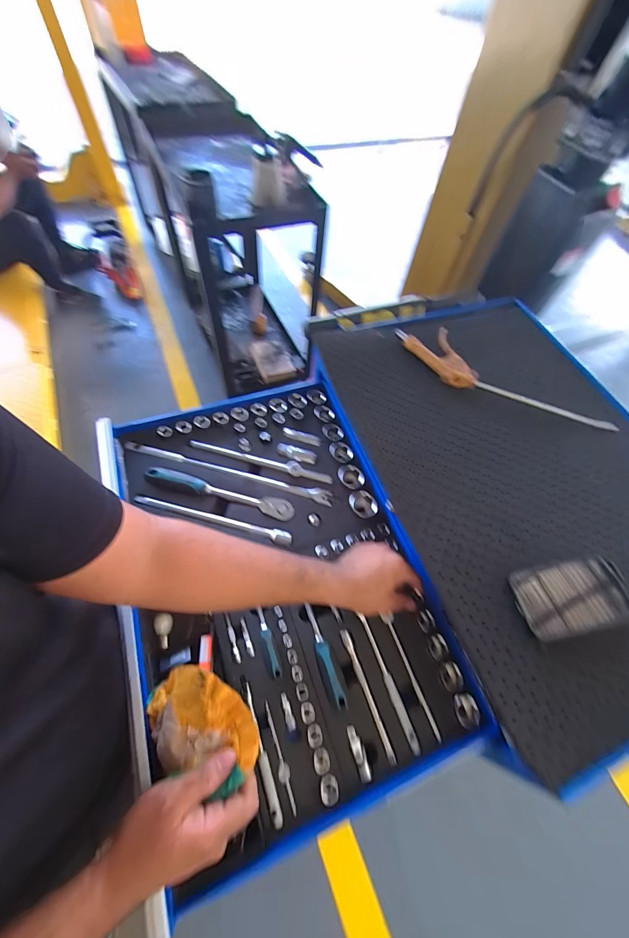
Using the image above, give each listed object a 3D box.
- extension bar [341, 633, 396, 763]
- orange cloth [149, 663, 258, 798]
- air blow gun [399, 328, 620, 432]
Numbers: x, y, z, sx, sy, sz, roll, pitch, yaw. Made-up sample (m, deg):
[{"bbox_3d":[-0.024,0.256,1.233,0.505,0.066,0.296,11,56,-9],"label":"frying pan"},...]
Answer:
[{"bbox_3d":[0.065,0.281,0.420,0.012,0.011,0.147,-16,64,-12],"label":"extension bar"},{"bbox_3d":[-0.125,0.275,0.354,0.129,0.060,0.091,38,65,15],"label":"orange cloth"},{"bbox_3d":[0.330,-0.155,0.592,0.406,0.022,0.118,34,65,14],"label":"air blow gun"}]

